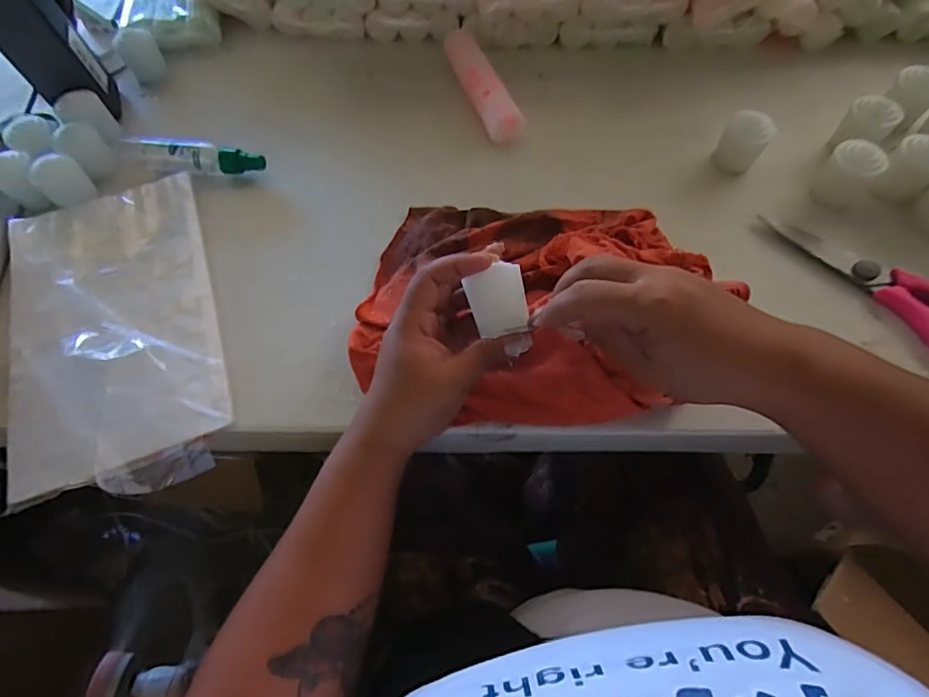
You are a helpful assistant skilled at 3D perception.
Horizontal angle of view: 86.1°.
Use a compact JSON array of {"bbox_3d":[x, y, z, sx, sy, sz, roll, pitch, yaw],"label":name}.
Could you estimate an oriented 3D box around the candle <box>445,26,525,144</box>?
[{"bbox_3d":[0.016,-0.258,0.489,0.031,0.034,0.142,-20,62,-7],"label":"candle"}]

